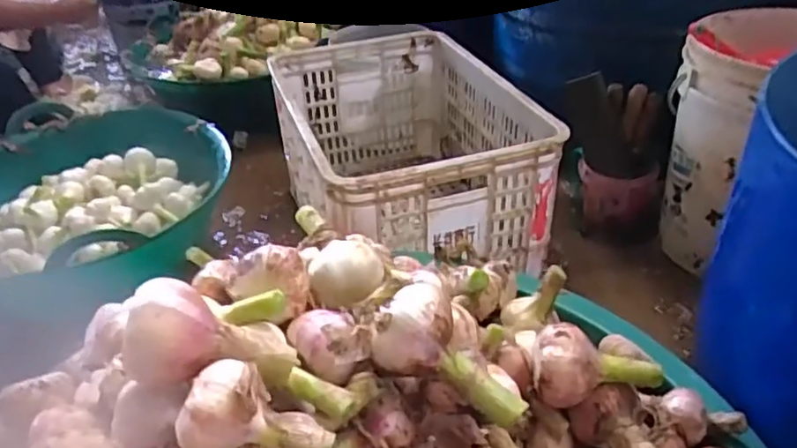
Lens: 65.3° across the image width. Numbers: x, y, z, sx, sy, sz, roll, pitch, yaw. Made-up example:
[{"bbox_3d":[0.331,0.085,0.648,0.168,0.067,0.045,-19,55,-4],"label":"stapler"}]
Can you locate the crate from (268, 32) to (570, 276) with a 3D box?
[{"bbox_3d":[0.003,-0.111,1.136,0.367,0.301,0.596,-12,38,-14],"label":"crate"}]

